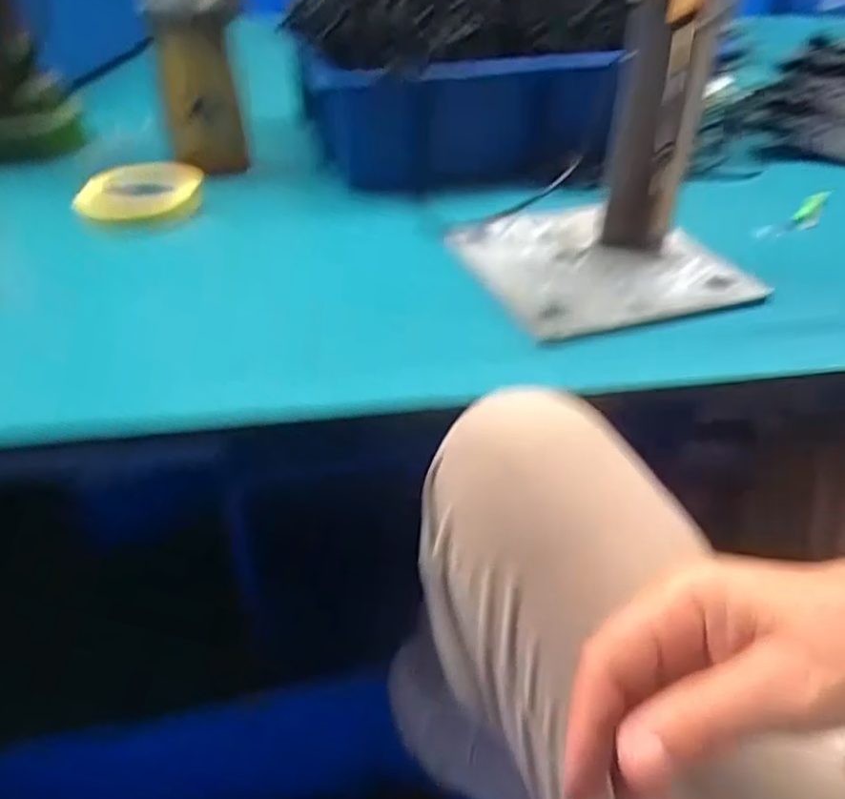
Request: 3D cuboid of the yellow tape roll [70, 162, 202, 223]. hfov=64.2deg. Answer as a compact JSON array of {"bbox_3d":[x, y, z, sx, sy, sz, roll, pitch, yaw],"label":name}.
[{"bbox_3d":[-0.264,-0.203,0.636,0.103,0.024,0.103,-6,39,-9],"label":"yellow tape roll"}]

